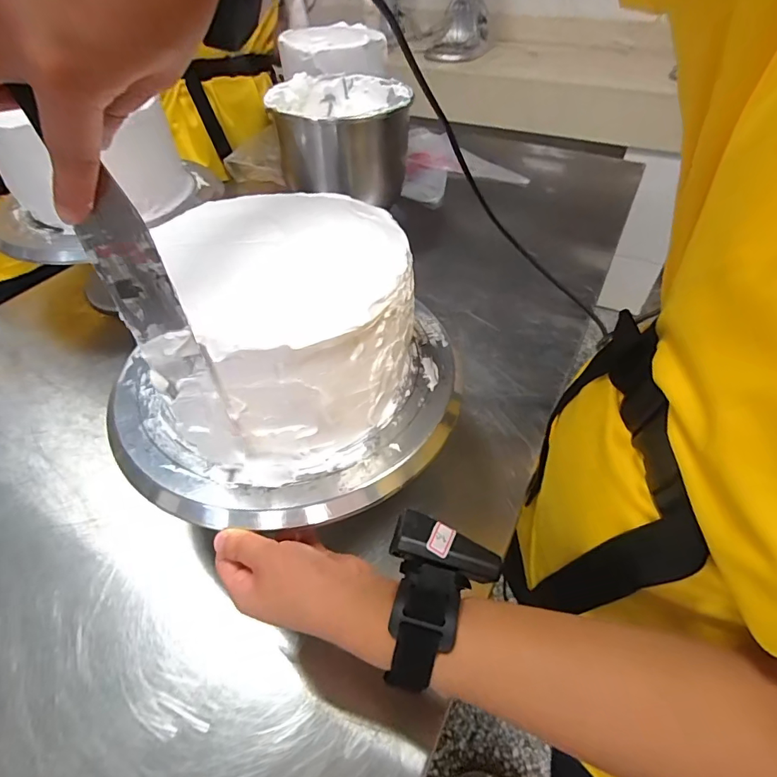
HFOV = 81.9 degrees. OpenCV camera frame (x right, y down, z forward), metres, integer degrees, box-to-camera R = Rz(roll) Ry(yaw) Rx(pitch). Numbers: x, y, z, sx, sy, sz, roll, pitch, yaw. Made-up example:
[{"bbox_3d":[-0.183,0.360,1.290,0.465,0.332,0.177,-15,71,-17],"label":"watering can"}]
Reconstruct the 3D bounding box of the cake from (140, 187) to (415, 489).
[{"bbox_3d":[-0.063,-0.049,0.341,0.178,0.122,0.205,-4,47,-2],"label":"cake"}]

